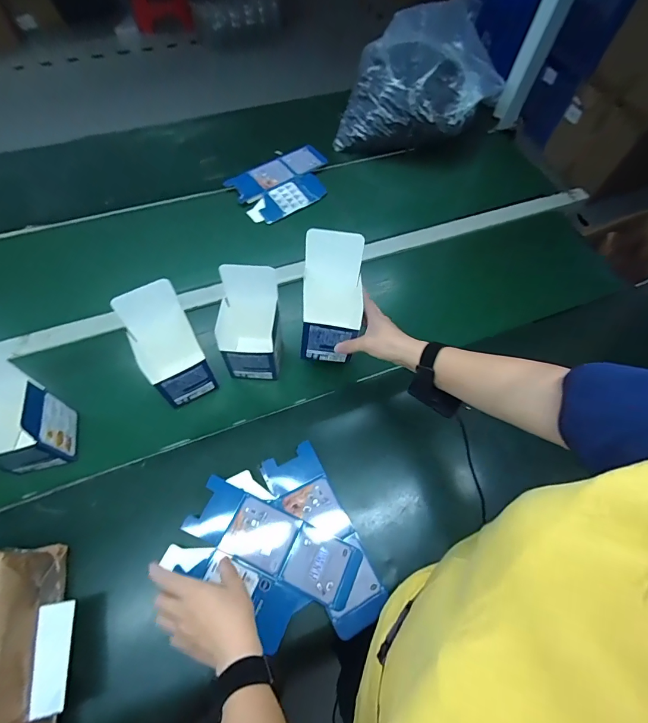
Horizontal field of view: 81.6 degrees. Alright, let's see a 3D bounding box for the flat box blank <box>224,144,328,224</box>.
[{"bbox_3d":[-0.088,-0.411,0.866,0.235,0.012,0.147,-35,79,-15],"label":"flat box blank"}]

